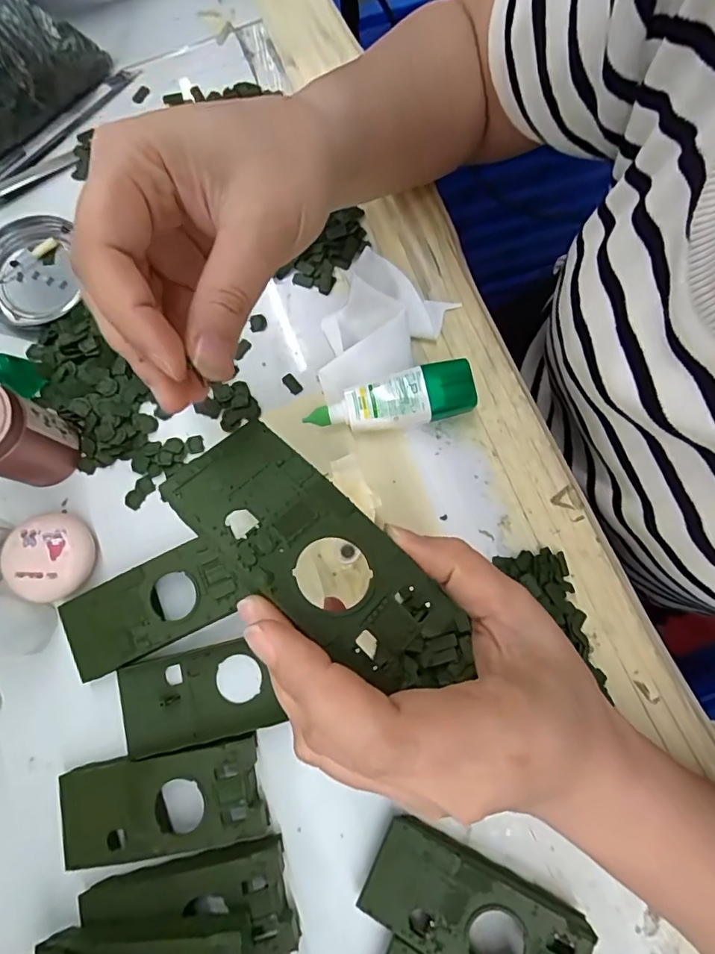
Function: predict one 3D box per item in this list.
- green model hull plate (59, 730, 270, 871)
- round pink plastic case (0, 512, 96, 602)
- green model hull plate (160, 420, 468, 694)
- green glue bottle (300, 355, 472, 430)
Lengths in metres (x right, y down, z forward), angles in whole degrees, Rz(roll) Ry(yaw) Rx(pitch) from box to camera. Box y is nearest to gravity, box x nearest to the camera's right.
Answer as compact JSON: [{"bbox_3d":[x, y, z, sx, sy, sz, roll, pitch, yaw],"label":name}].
[{"bbox_3d":[-0.101,0.167,0.256,0.104,0.018,0.047,-12,78,-1],"label":"green model hull plate"},{"bbox_3d":[-0.174,0.045,0.281,0.046,0.023,0.047,0,78,2],"label":"round pink plastic case"},{"bbox_3d":[-0.016,0.024,0.172,0.106,0.004,0.046,41,62,10],"label":"green model hull plate"},{"bbox_3d":[0.021,-0.041,0.293,0.096,0.025,0.032,-16,78,-2],"label":"green glue bottle"}]

